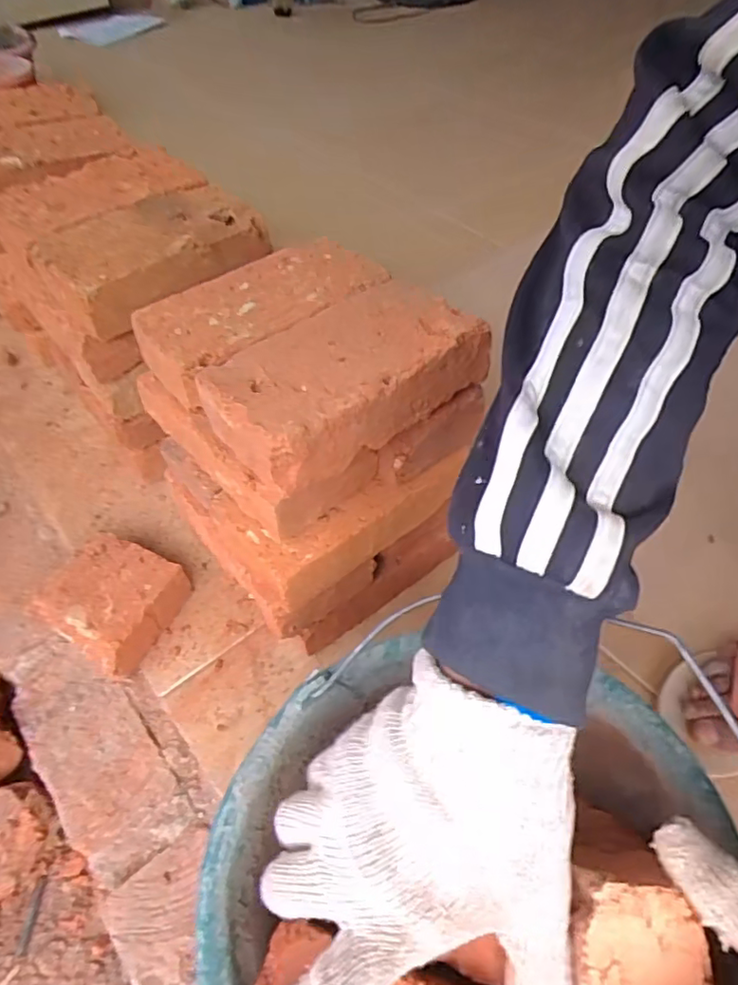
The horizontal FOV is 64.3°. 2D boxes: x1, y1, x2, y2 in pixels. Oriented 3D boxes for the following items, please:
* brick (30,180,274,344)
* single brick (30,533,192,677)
[{"bbox_3d":[-0.181,-0.208,0.513,0.187,0.057,0.104,-34,58,-25],"label":"brick"},{"bbox_3d":[-0.230,0.102,0.535,0.111,0.060,0.101,23,54,17],"label":"single brick"}]

